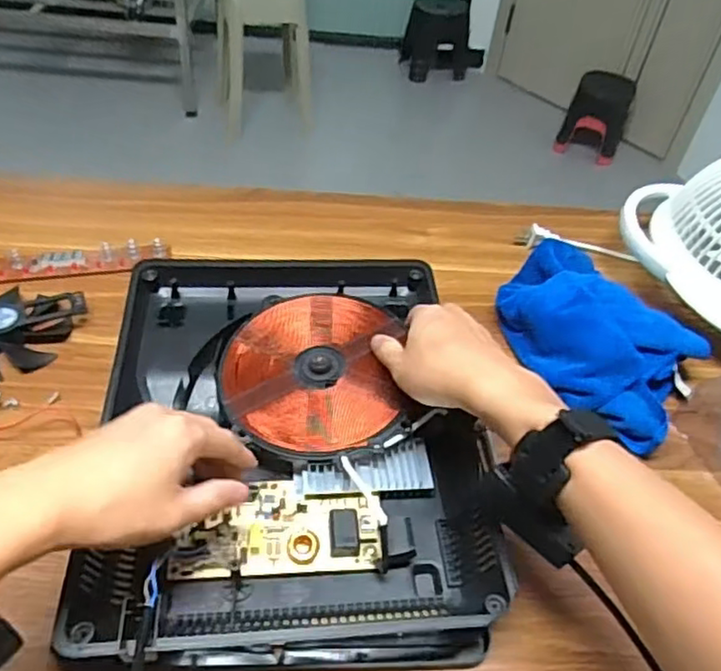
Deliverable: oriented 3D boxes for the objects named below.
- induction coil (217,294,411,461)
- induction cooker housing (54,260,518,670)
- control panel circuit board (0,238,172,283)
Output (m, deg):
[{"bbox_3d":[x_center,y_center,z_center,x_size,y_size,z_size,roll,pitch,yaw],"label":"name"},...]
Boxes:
[{"bbox_3d":[-0.039,0.027,0.522,0.141,0.020,0.156,2,47,-5],"label":"induction coil"},{"bbox_3d":[-0.052,0.066,0.514,0.270,0.067,0.347,0,47,-7],"label":"induction cooker housing"},{"bbox_3d":[-0.293,-0.073,0.649,0.198,0.013,0.039,-7,48,-14],"label":"control panel circuit board"}]

